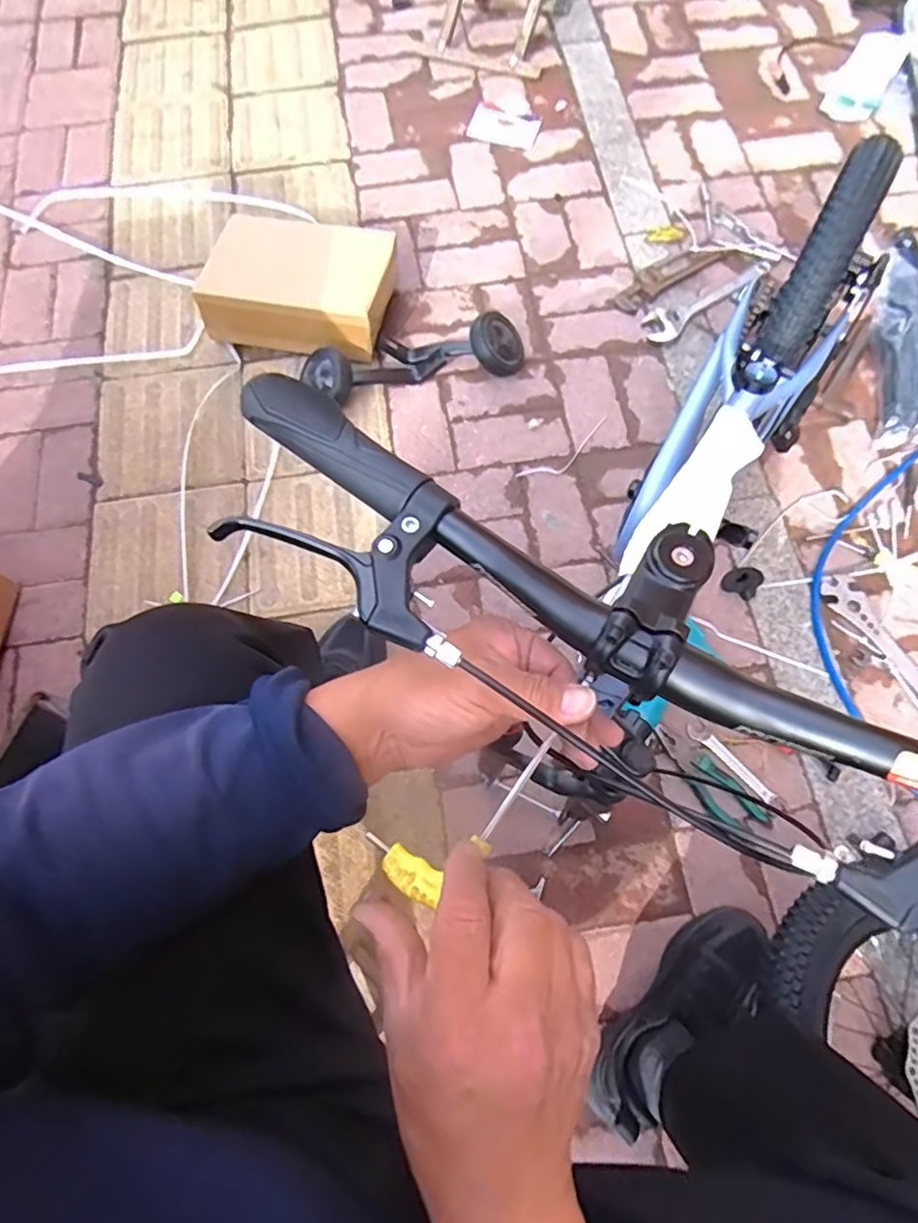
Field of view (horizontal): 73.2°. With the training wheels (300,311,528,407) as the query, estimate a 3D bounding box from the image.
[{"bbox_3d":[-0.080,-0.434,1.055,0.382,0.068,0.133,-16,69,-5],"label":"training wheels"}]

